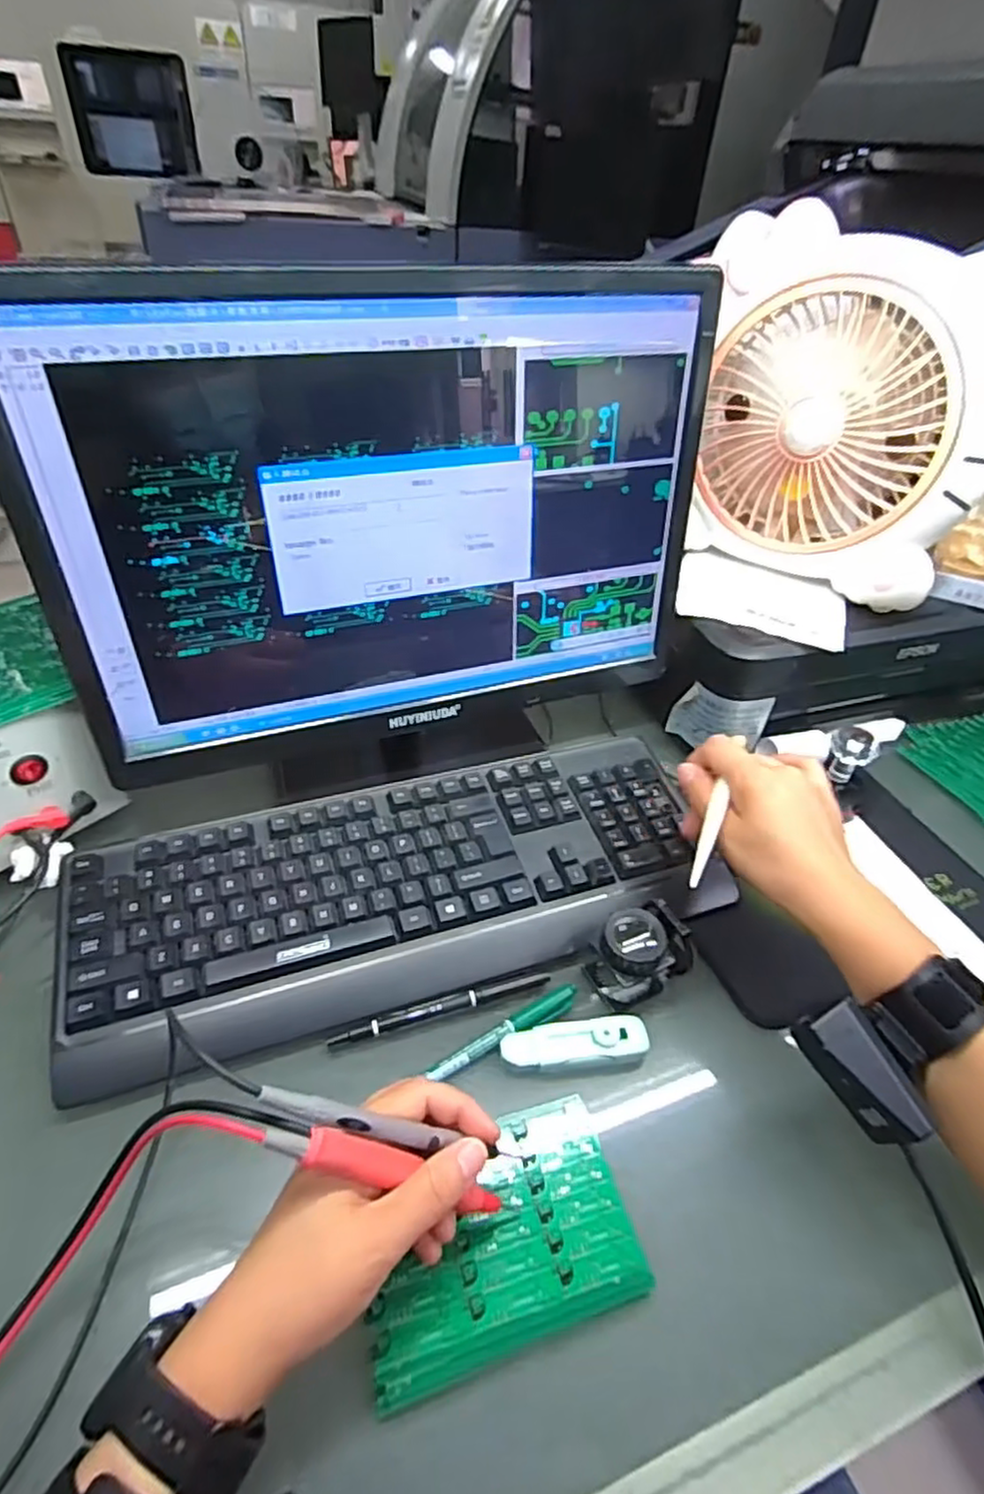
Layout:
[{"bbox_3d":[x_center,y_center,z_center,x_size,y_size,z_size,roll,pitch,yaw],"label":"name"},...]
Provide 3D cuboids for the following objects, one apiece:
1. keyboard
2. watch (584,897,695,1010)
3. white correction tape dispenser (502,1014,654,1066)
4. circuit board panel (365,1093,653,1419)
[{"bbox_3d":[-0.052,0.095,0.478,0.435,0.040,0.168,-10,44,-17],"label":"keyboard"},{"bbox_3d":[0.094,0.128,0.439,0.059,0.049,0.043,-13,44,-19],"label":"watch"},{"bbox_3d":[0.050,0.177,0.413,0.087,0.017,0.025,-3,42,-9],"label":"white correction tape dispenser"},{"bbox_3d":[0.002,0.239,0.343,0.133,0.007,0.091,-11,44,-17],"label":"circuit board panel"}]

